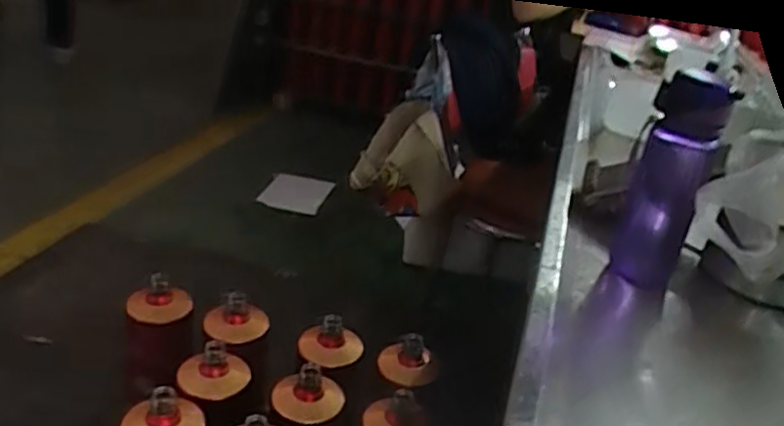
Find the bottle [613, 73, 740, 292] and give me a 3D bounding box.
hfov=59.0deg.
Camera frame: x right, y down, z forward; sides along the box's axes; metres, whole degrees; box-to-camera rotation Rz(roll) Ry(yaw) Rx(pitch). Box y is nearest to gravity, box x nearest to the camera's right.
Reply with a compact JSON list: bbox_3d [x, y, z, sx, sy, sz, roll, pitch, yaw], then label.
[{"bbox_3d":[0.299,-0.023,0.758,0.070,0.235,0.073,20,28,27],"label":"bottle"}]

